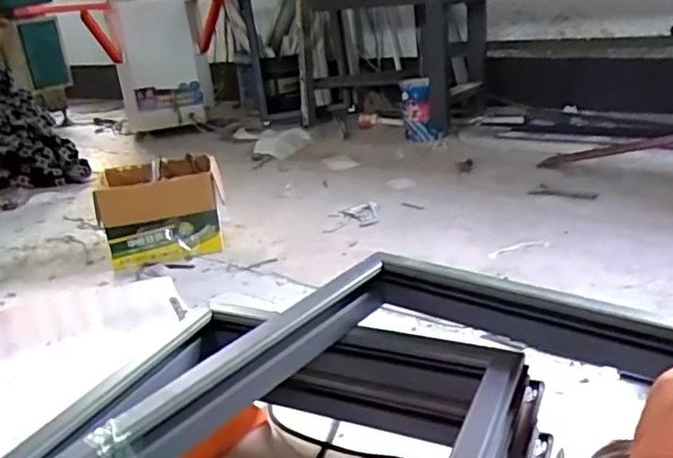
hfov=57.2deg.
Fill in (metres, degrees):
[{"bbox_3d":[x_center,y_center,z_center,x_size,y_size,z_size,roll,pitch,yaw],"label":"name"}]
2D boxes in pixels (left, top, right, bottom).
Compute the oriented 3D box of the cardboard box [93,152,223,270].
[{"bbox_3d":[-0.525,-0.055,1.879,0.358,0.244,0.244,-12,22,-15],"label":"cardboard box"}]

